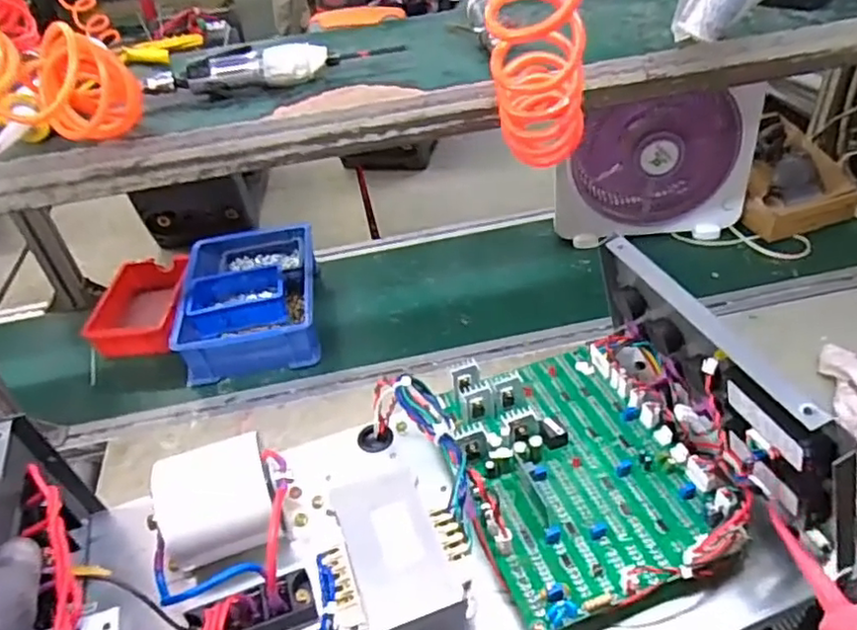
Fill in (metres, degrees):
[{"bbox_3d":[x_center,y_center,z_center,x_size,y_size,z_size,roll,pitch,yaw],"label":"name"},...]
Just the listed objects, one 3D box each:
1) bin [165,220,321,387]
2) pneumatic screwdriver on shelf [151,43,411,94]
[{"bbox_3d":[-0.285,-0.028,1.051,0.210,0.083,0.292,-10,39,-3],"label":"bin"},{"bbox_3d":[-0.181,-0.296,0.760,0.291,0.035,0.040,-13,40,-7],"label":"pneumatic screwdriver on shelf"}]

